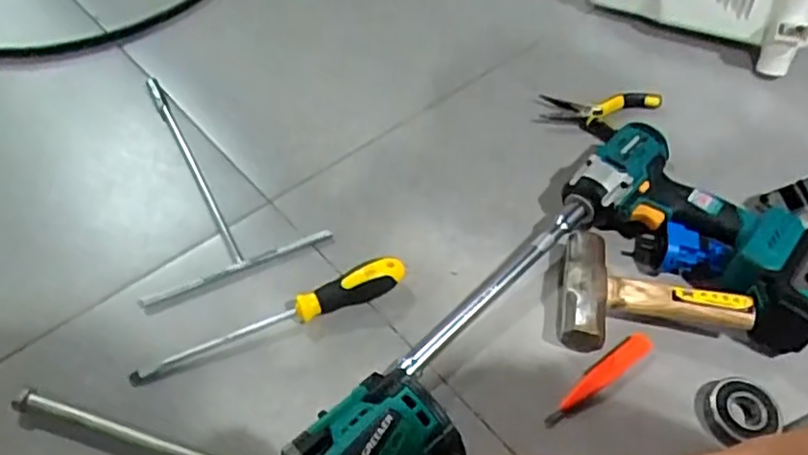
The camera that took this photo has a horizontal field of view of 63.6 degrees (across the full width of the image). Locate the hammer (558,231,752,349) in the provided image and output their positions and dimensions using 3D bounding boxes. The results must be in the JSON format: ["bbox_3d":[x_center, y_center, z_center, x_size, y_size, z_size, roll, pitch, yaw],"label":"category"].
[{"bbox_3d":[0.228,0.071,0.608,0.172,0.044,0.118,14,54,6],"label":"hammer"}]

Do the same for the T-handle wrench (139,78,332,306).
[{"bbox_3d":[-0.220,-0.063,0.688,0.180,0.013,0.289,-21,57,-20],"label":"T-handle wrench"}]

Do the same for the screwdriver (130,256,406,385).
[{"bbox_3d":[-0.116,0.077,0.576,0.244,0.035,0.030,-18,56,-18],"label":"screwdriver"}]

